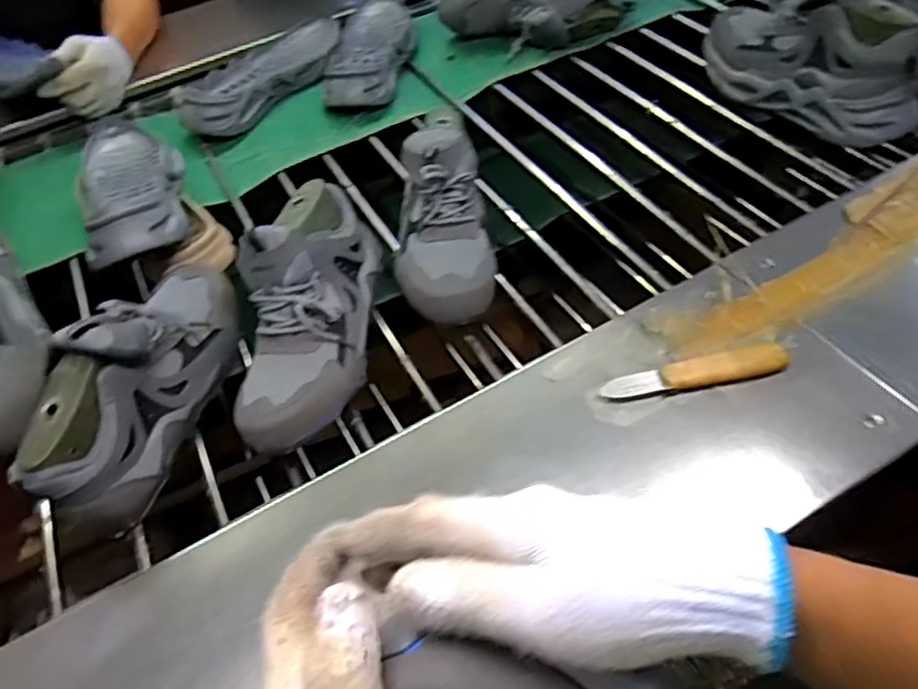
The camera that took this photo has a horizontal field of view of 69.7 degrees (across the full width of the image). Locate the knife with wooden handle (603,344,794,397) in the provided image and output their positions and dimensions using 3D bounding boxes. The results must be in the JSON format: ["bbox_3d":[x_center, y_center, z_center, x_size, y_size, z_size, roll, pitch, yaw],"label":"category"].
[{"bbox_3d":[0.205,0.021,0.568,0.159,0.026,0.024,-6,50,0],"label":"knife with wooden handle"}]

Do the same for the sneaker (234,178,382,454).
[{"bbox_3d":[-0.144,-0.043,0.622,0.107,0.116,0.283,2,65,7],"label":"sneaker"}]

